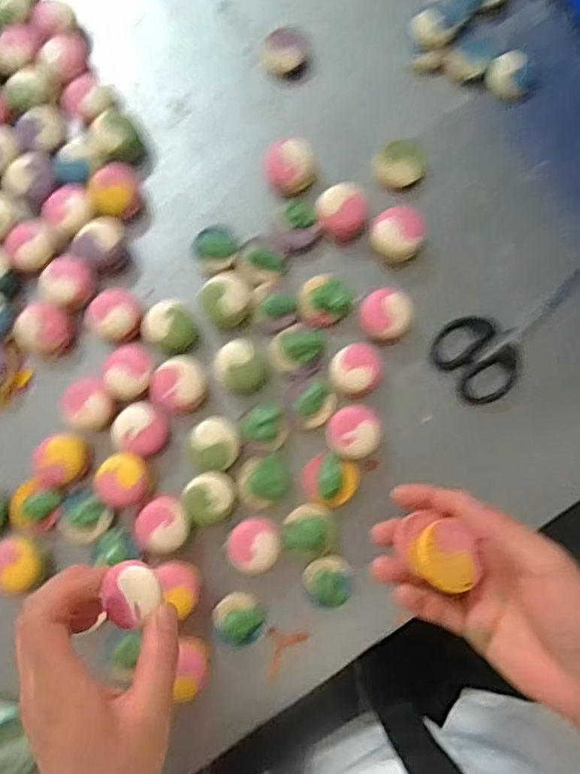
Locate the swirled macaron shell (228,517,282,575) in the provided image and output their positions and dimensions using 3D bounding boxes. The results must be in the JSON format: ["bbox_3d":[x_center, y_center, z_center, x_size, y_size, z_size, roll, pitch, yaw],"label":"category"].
[{"bbox_3d":[-0.025,0.113,0.425,0.036,0.013,0.037,-5,83,1],"label":"swirled macaron shell"}]

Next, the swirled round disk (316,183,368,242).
[{"bbox_3d":[0.040,-0.135,0.463,0.039,0.025,0.033,23,84,4],"label":"swirled round disk"}]

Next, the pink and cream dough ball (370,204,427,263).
[{"bbox_3d":[0.084,-0.117,0.461,0.043,0.023,0.038,-6,83,1],"label":"pink and cream dough ball"}]

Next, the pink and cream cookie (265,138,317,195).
[{"bbox_3d":[0.001,-0.172,0.470,0.039,0.027,0.034,-12,83,0],"label":"pink and cream cookie"}]

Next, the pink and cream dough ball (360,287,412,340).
[{"bbox_3d":[0.072,-0.054,0.455,0.038,0.023,0.038,0,83,1],"label":"pink and cream dough ball"}]

